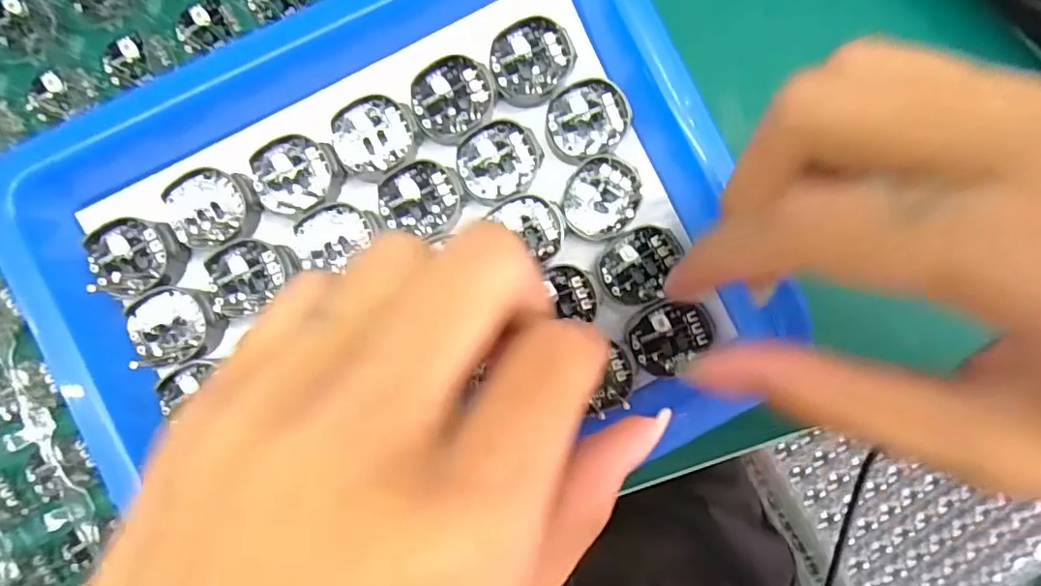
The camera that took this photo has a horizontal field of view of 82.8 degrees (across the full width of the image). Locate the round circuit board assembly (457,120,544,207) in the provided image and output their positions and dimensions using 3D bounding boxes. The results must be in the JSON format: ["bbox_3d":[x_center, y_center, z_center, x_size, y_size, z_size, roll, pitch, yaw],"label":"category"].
[{"bbox_3d":[-0.007,-0.044,0.199,0.028,0.006,0.025,-24,88,-2],"label":"round circuit board assembly"}]

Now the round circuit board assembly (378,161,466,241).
[{"bbox_3d":[-0.034,-0.032,0.199,0.028,0.004,0.024,16,87,0],"label":"round circuit board assembly"}]

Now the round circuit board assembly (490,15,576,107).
[{"bbox_3d":[0.004,-0.079,0.201,0.029,0.004,0.026,-44,89,-2],"label":"round circuit board assembly"}]

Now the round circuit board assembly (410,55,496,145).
[{"bbox_3d":[-0.023,-0.065,0.199,0.027,0.004,0.028,0,88,-1],"label":"round circuit board assembly"}]

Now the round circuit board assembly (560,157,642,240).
[{"bbox_3d":[0.028,-0.033,0.203,0.025,0.006,0.028,23,87,0],"label":"round circuit board assembly"}]

